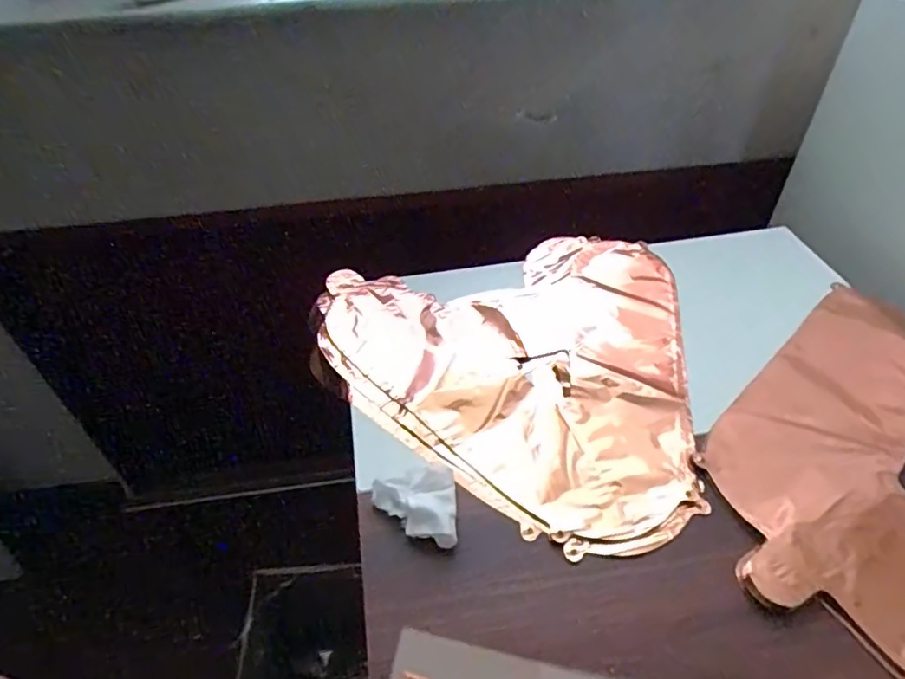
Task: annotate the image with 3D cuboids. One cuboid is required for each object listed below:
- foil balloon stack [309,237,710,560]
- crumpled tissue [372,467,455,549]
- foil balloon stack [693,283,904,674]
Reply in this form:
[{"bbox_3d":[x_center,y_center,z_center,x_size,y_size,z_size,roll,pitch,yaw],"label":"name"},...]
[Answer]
[{"bbox_3d":[0.040,0.007,0.587,0.380,0.009,0.401,6,45,8],"label":"foil balloon stack"},{"bbox_3d":[-0.030,0.133,0.445,0.064,0.023,0.062,-5,45,-3],"label":"crumpled tissue"},{"bbox_3d":[0.374,0.089,0.488,0.233,0.010,0.391,28,52,27],"label":"foil balloon stack"}]

